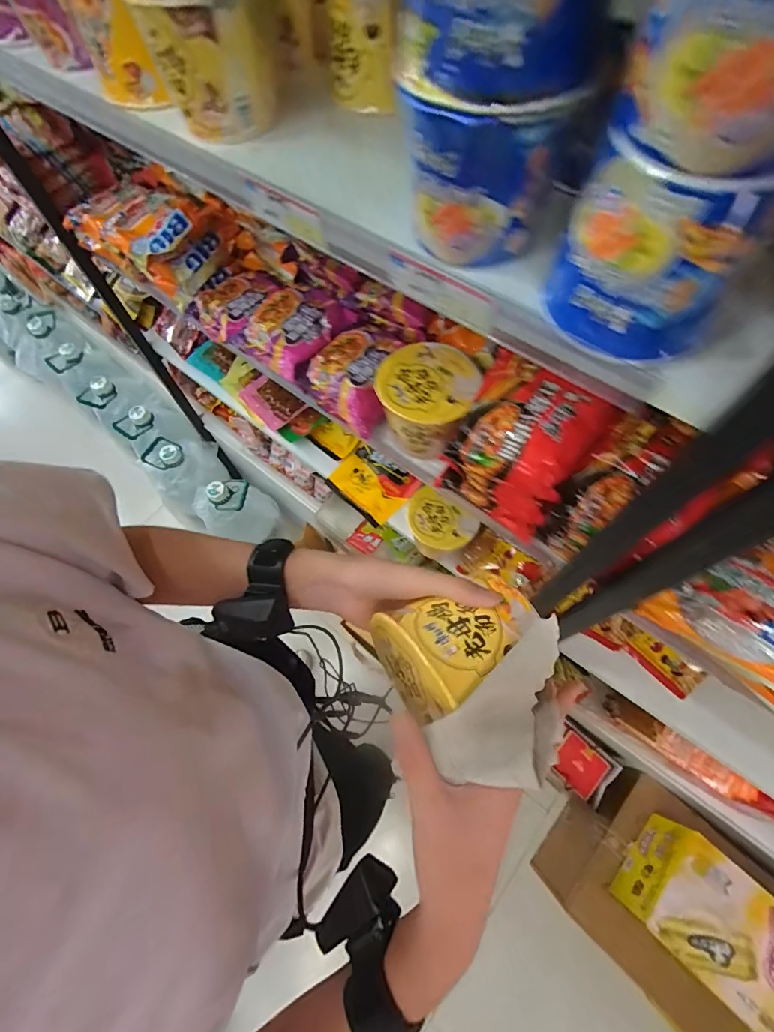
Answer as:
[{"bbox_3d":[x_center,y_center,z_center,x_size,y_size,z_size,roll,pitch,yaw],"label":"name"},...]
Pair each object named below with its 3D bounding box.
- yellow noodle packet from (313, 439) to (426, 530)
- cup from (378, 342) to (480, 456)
[{"bbox_3d":[-0.039,-0.079,0.946,0.182,0.057,0.124,41,74,18],"label":"yellow noodle packet"},{"bbox_3d":[0.054,-0.162,0.592,0.124,0.099,0.126,-1,66,2],"label":"cup"}]

